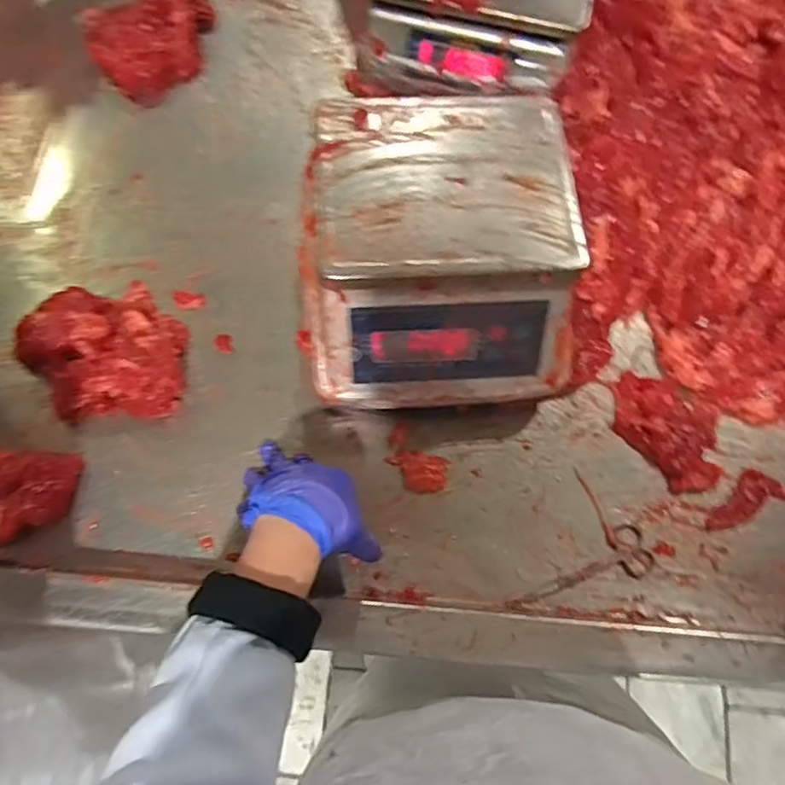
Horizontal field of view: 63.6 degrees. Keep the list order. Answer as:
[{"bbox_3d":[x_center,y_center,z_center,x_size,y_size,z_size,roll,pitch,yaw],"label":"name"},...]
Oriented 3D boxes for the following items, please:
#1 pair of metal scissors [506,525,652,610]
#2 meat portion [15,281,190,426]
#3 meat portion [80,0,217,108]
[{"bbox_3d":[0.167,0.166,0.556,0.137,0.006,0.043,-27,77,-9],"label":"pair of metal scissors"},{"bbox_3d":[-0.269,-0.042,0.584,0.142,0.056,0.134,1,74,-2],"label":"meat portion"},{"bbox_3d":[-0.270,-0.400,0.703,0.139,0.057,0.133,-14,75,-6],"label":"meat portion"}]

